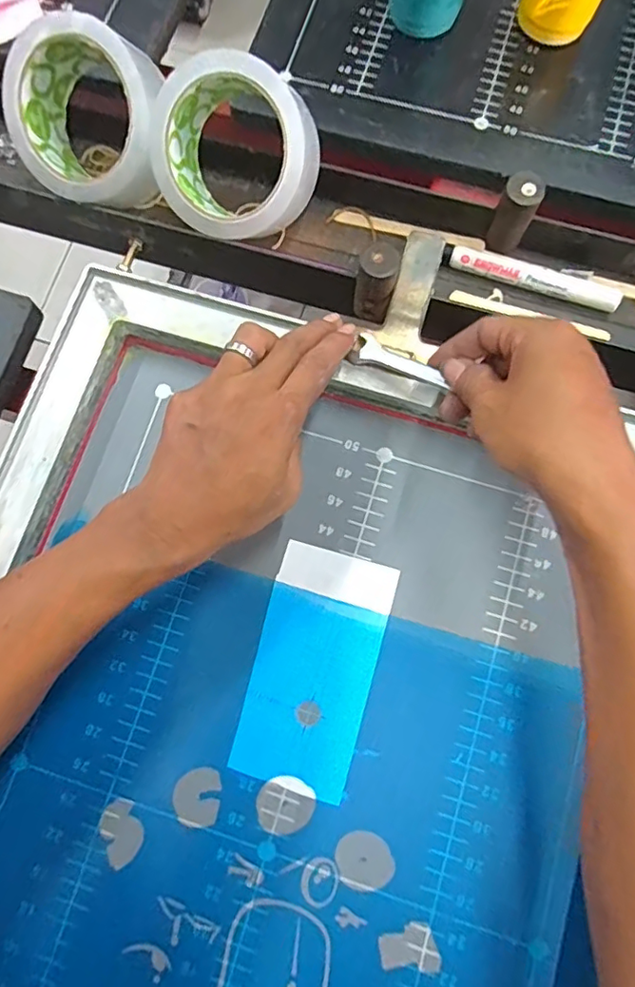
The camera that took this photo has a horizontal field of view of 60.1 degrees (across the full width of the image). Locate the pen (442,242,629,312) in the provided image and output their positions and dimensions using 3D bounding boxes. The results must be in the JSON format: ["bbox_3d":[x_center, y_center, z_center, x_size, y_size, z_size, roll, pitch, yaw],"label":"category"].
[{"bbox_3d":[0.146,-0.148,0.380,0.121,0.014,0.014,19,79,5],"label":"pen"}]

